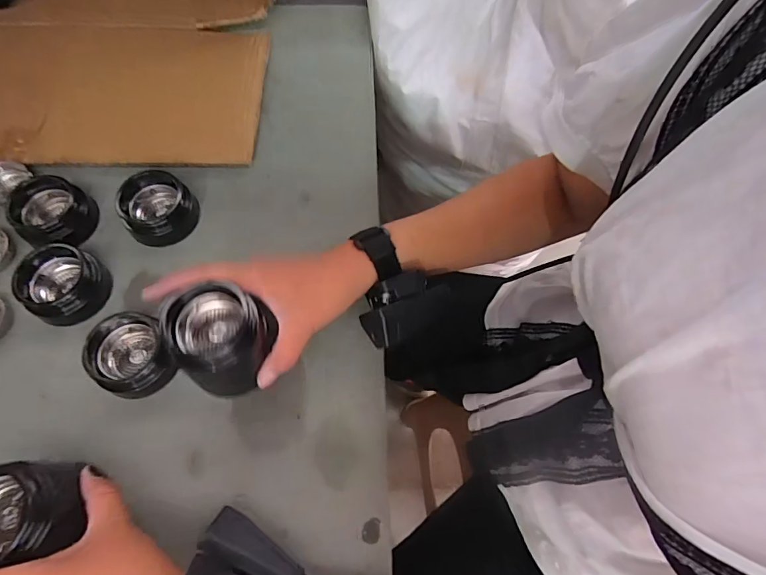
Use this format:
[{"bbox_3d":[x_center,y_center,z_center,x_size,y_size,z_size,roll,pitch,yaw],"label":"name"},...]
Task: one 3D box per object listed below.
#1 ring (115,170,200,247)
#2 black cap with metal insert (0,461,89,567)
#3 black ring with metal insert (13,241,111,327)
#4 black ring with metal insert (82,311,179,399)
[{"bbox_3d":[-0.199,-0.074,0.397,0.056,0.039,0.054,1,67,-1],"label":"ring"},{"bbox_3d":[-0.221,0.136,0.277,0.052,0.062,0.053,1,67,-1],"label":"black cap with metal insert"},{"bbox_3d":[-0.265,-0.005,0.372,0.060,0.028,0.060,33,70,12],"label":"black ring with metal insert"},{"bbox_3d":[-0.195,0.052,0.347,0.050,0.031,0.058,-21,69,-10],"label":"black ring with metal insert"}]

